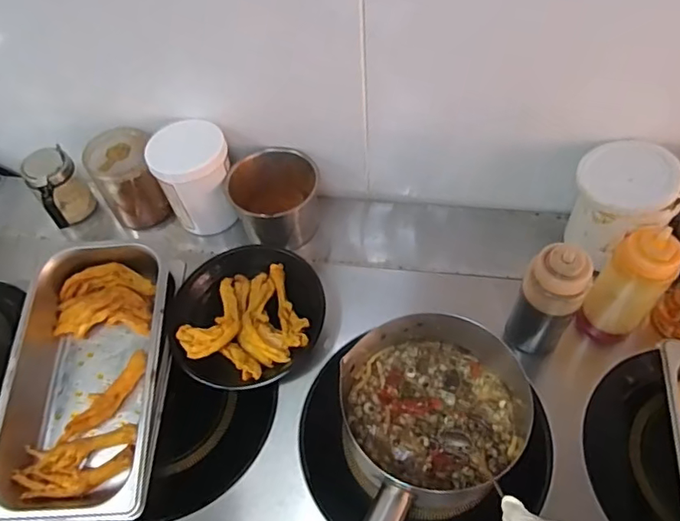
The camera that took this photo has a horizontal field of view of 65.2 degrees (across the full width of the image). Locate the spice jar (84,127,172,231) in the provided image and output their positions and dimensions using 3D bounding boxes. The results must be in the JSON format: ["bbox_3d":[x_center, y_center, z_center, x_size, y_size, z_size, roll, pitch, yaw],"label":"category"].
[{"bbox_3d":[-0.325,-0.123,0.829,0.096,0.130,0.094,-18,56,-8],"label":"spice jar"}]

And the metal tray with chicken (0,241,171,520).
[{"bbox_3d":[-0.293,0.137,0.640,0.176,0.089,0.327,-5,55,1],"label":"metal tray with chicken"}]

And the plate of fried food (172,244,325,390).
[{"bbox_3d":[-0.114,0.070,0.664,0.184,0.053,0.178,-2,55,3],"label":"plate of fried food"}]

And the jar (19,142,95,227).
[{"bbox_3d":[-0.432,-0.108,0.829,0.069,0.112,0.073,-31,59,-16],"label":"jar"}]

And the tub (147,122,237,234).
[{"bbox_3d":[-0.214,-0.126,0.799,0.106,0.131,0.111,-2,55,3],"label":"tub"}]

